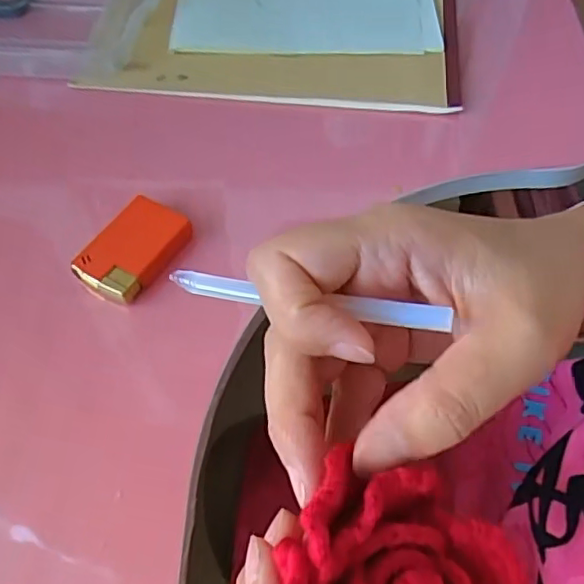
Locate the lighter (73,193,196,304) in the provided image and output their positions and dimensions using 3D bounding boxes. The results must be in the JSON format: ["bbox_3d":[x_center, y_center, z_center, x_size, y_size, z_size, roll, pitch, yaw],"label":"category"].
[{"bbox_3d":[-0.085,-0.023,0.321,0.040,0.009,0.059,29,63,18],"label":"lighter"}]

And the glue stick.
[{"bbox_3d":[0.003,0.002,0.188,0.090,0.004,0.007,7,58,19],"label":"glue stick"}]

